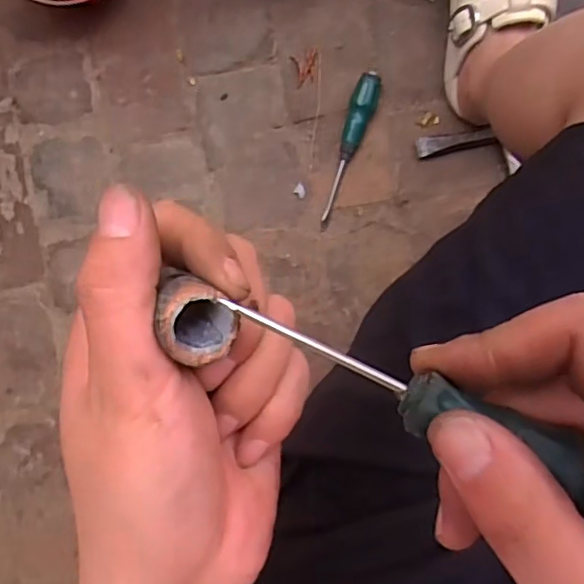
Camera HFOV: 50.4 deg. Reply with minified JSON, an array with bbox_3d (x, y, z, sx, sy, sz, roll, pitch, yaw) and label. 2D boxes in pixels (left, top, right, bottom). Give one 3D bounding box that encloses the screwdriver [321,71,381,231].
[{"bbox_3d":[0.071,-0.170,0.748,0.030,0.032,0.188,15,91,8],"label":"screwdriver"}]

